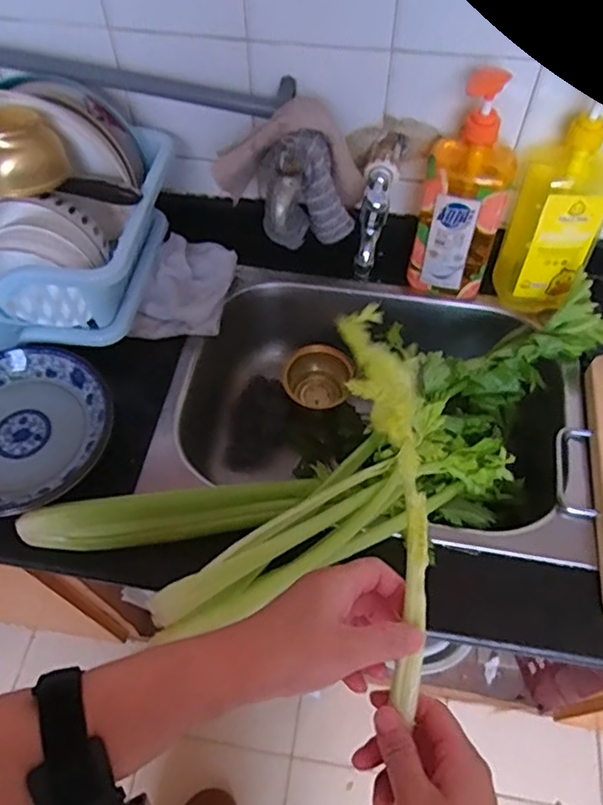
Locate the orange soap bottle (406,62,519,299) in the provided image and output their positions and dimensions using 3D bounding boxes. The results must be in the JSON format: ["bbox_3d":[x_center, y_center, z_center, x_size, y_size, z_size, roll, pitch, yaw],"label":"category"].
[{"bbox_3d":[0.192,-0.246,0.685,0.098,0.250,0.097,14,58,7],"label":"orange soap bottle"}]

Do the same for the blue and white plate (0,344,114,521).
[{"bbox_3d":[-0.303,0.029,0.640,0.190,0.029,0.191,1,57,-2],"label":"blue and white plate"}]

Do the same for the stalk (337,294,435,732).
[{"bbox_3d":[0.064,0.065,0.418,0.041,0.049,0.270,-5,79,-5],"label":"stalk"}]

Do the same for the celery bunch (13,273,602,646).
[{"bbox_3d":[0.066,0.072,0.617,0.662,0.119,0.169,-20,60,-14],"label":"celery bunch"}]

